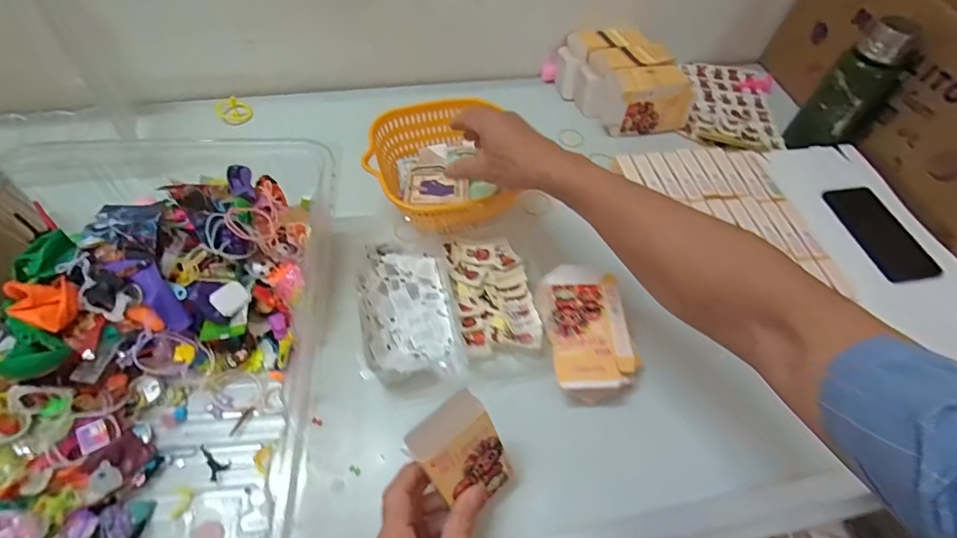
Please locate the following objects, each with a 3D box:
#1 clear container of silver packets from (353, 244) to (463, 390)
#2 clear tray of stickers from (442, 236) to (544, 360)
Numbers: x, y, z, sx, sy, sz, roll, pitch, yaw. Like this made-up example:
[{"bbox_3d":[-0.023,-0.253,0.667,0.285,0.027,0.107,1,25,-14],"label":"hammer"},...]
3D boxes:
[{"bbox_3d":[-0.081,0.040,0.512,0.102,0.047,0.182,-9,57,-9],"label":"clear container of silver packets"},{"bbox_3d":[0.015,0.032,0.538,0.091,0.031,0.156,-9,57,-9],"label":"clear tray of stickers"}]

